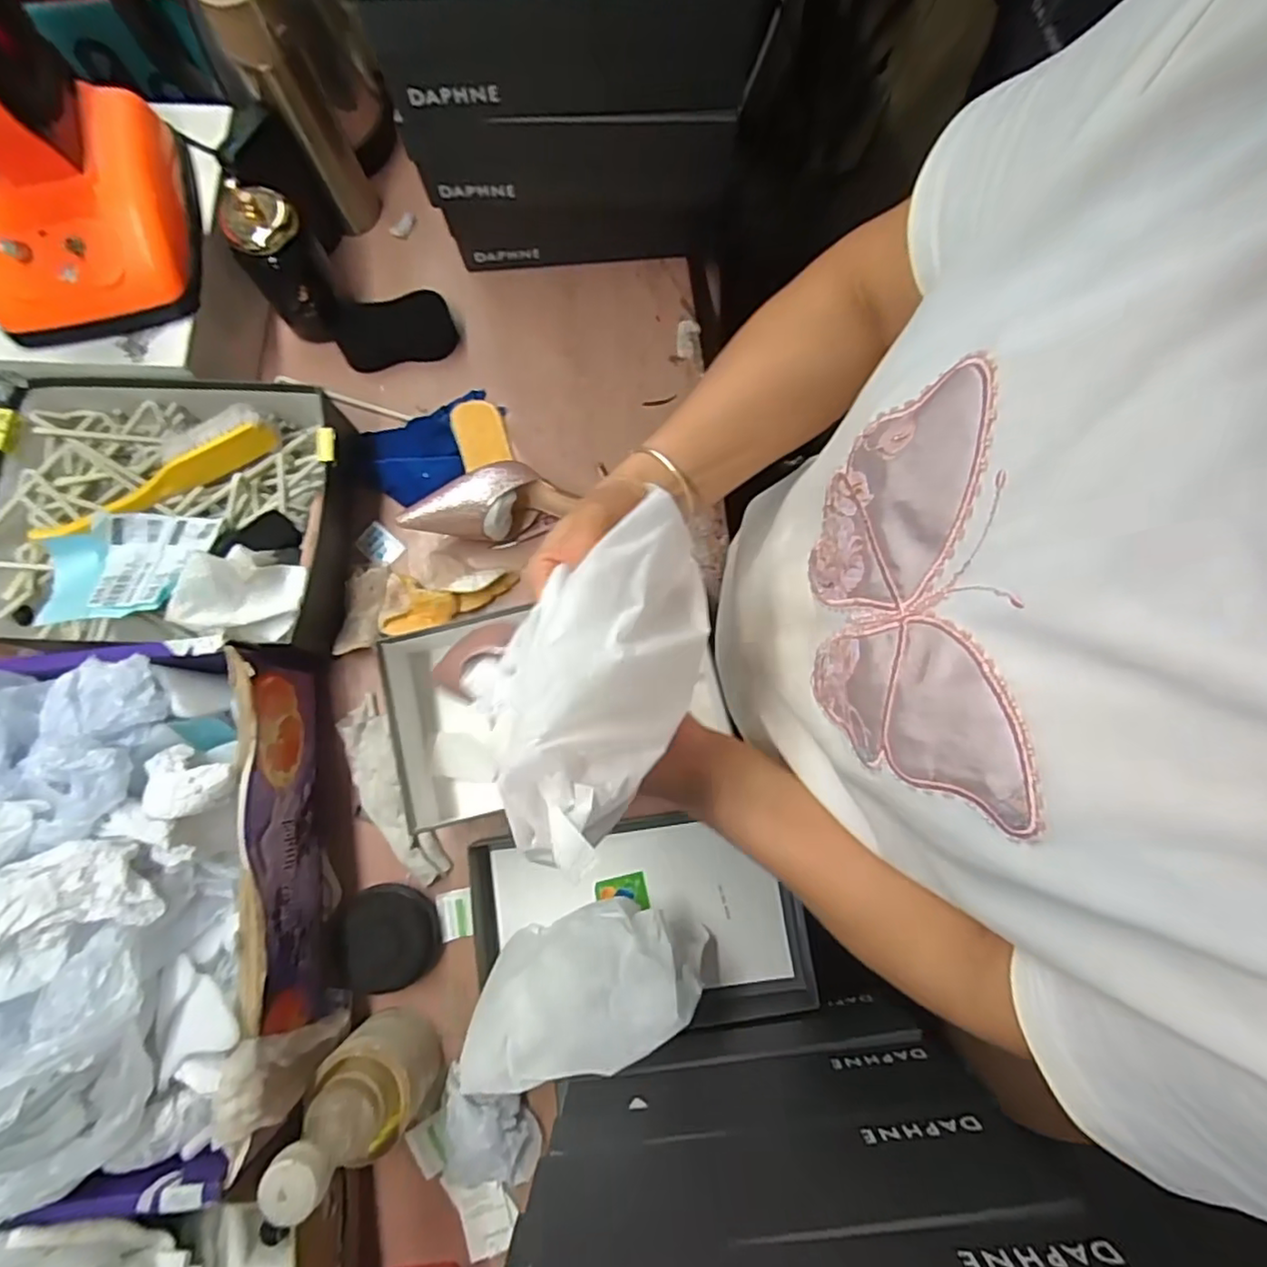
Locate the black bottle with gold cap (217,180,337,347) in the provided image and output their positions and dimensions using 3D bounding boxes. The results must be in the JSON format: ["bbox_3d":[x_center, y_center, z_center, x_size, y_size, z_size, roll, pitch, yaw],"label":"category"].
[{"bbox_3d":[-0.349,-0.369,0.640,0.075,0.143,0.064,-36,82,-7],"label":"black bottle with gold cap"}]

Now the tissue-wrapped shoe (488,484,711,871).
[{"bbox_3d":[-0.016,0.020,0.306,0.086,0.051,0.168,31,81,5],"label":"tissue-wrapped shoe"}]

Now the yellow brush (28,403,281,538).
[{"bbox_3d":[-0.451,-0.154,0.604,0.213,0.040,0.046,-34,82,-6],"label":"yellow brush"}]

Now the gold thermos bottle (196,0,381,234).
[{"bbox_3d":[-0.333,-0.522,0.629,0.067,0.240,0.064,-26,81,-5],"label":"gold thermos bottle"}]

